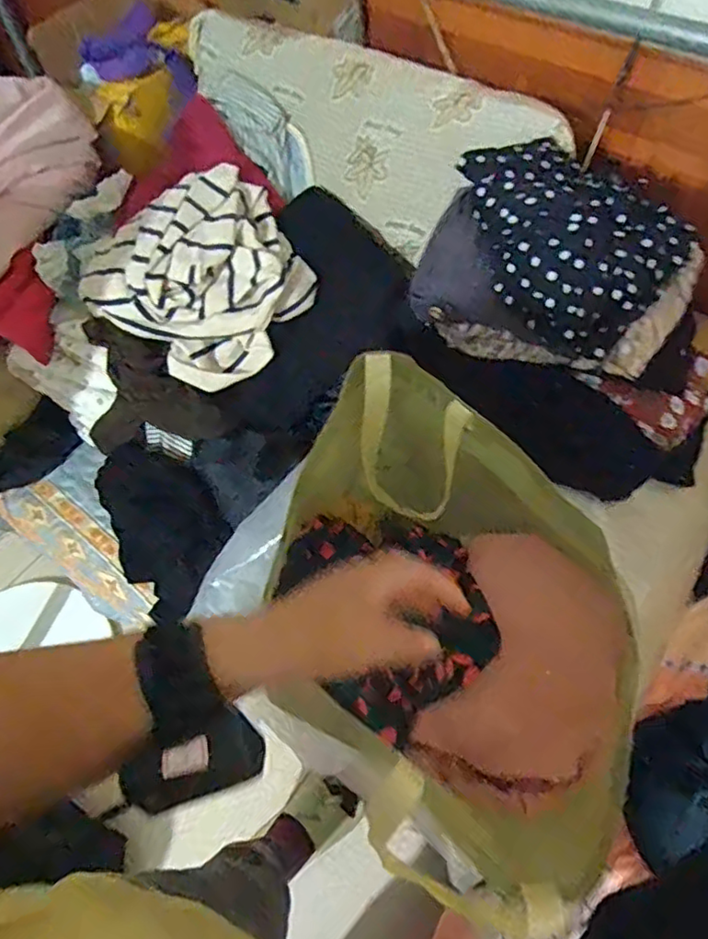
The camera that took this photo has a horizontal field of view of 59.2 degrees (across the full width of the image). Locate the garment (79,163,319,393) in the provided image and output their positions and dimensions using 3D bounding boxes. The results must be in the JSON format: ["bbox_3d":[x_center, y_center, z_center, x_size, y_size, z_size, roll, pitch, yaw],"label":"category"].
[{"bbox_3d":[-0.232,-0.277,0.906,0.278,0.187,0.262,-1,59,2],"label":"garment"}]

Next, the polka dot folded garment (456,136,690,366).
[{"bbox_3d":[0.250,-0.279,0.724,0.209,0.086,0.285,-29,62,-14],"label":"polka dot folded garment"}]

